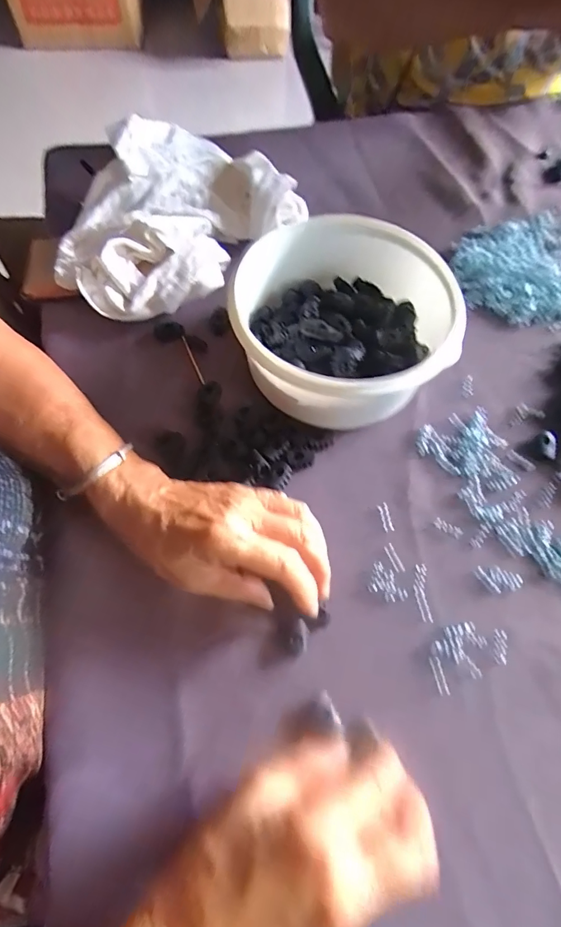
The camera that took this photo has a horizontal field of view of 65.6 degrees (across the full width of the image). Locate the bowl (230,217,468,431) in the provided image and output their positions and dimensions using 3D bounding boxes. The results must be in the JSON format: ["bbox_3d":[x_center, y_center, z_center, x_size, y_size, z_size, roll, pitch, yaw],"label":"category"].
[{"bbox_3d":[0.047,-0.103,0.340,0.149,0.077,0.158,0,65,0],"label":"bowl"}]

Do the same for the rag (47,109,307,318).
[{"bbox_3d":[-0.098,-0.240,0.415,0.247,0.067,0.162,-40,71,-17],"label":"rag"}]

